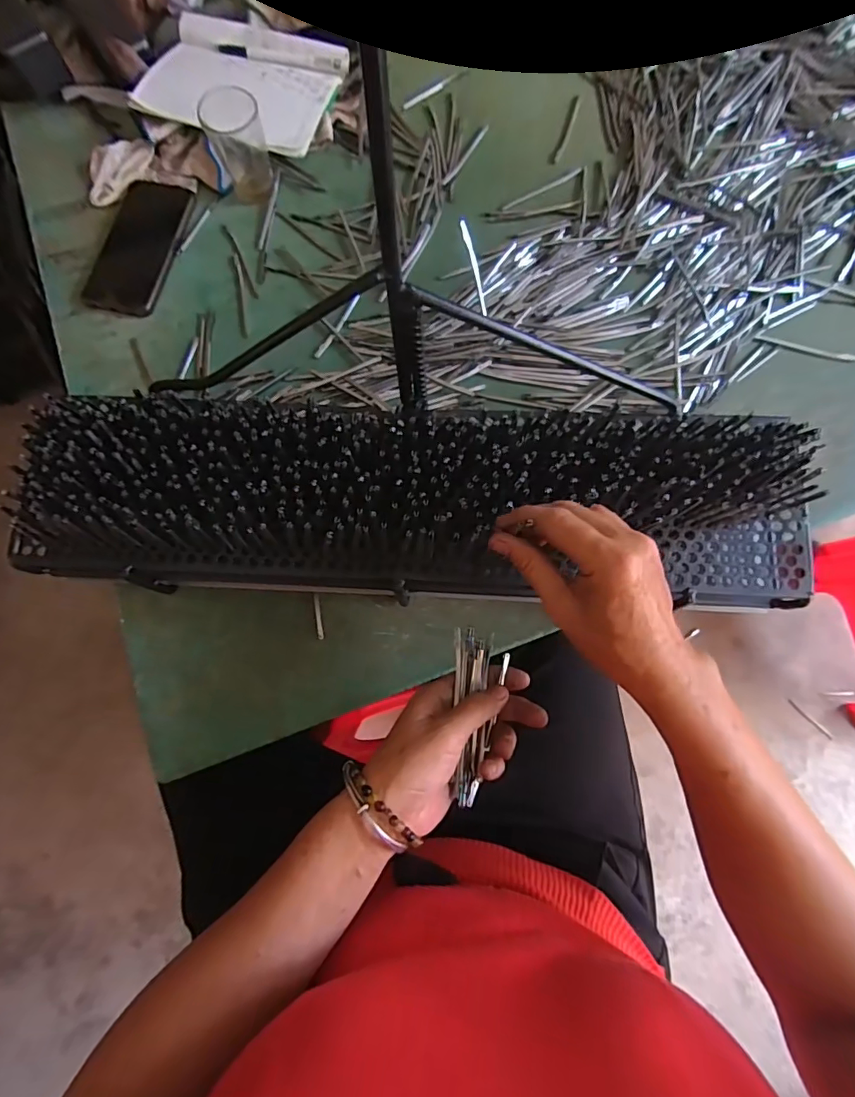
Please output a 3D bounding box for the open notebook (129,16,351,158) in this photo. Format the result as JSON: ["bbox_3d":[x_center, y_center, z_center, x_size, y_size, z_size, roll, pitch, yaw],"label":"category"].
[{"bbox_3d":[-0.210,-0.524,0.560,0.199,0.033,0.183,16,78,4],"label":"open notebook"}]

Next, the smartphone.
[{"bbox_3d":[-0.309,-0.323,0.531,0.077,0.007,0.159,15,78,4],"label":"smartphone"}]

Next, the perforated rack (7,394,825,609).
[{"bbox_3d":[-0.008,-0.033,0.375,0.571,0.071,0.139,1,78,1],"label":"perforated rack"}]

